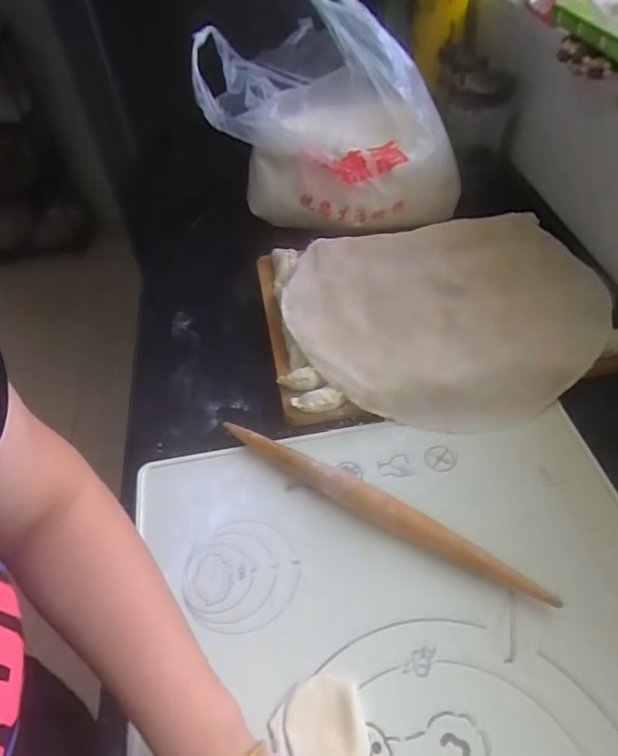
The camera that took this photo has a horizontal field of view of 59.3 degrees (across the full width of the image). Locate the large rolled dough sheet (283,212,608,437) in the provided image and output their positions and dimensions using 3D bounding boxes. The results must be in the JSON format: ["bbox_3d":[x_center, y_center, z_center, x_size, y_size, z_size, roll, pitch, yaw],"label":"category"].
[{"bbox_3d":[0.154,-0.078,0.645,0.372,0.051,0.304,-10,50,2],"label":"large rolled dough sheet"}]

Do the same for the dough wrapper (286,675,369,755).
[{"bbox_3d":[0.013,0.254,0.390,0.055,0.005,0.068,-10,47,-5],"label":"dough wrapper"}]

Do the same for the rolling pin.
[{"bbox_3d":[0.053,0.115,0.495,0.329,0.028,0.028,23,53,24],"label":"rolling pin"}]

